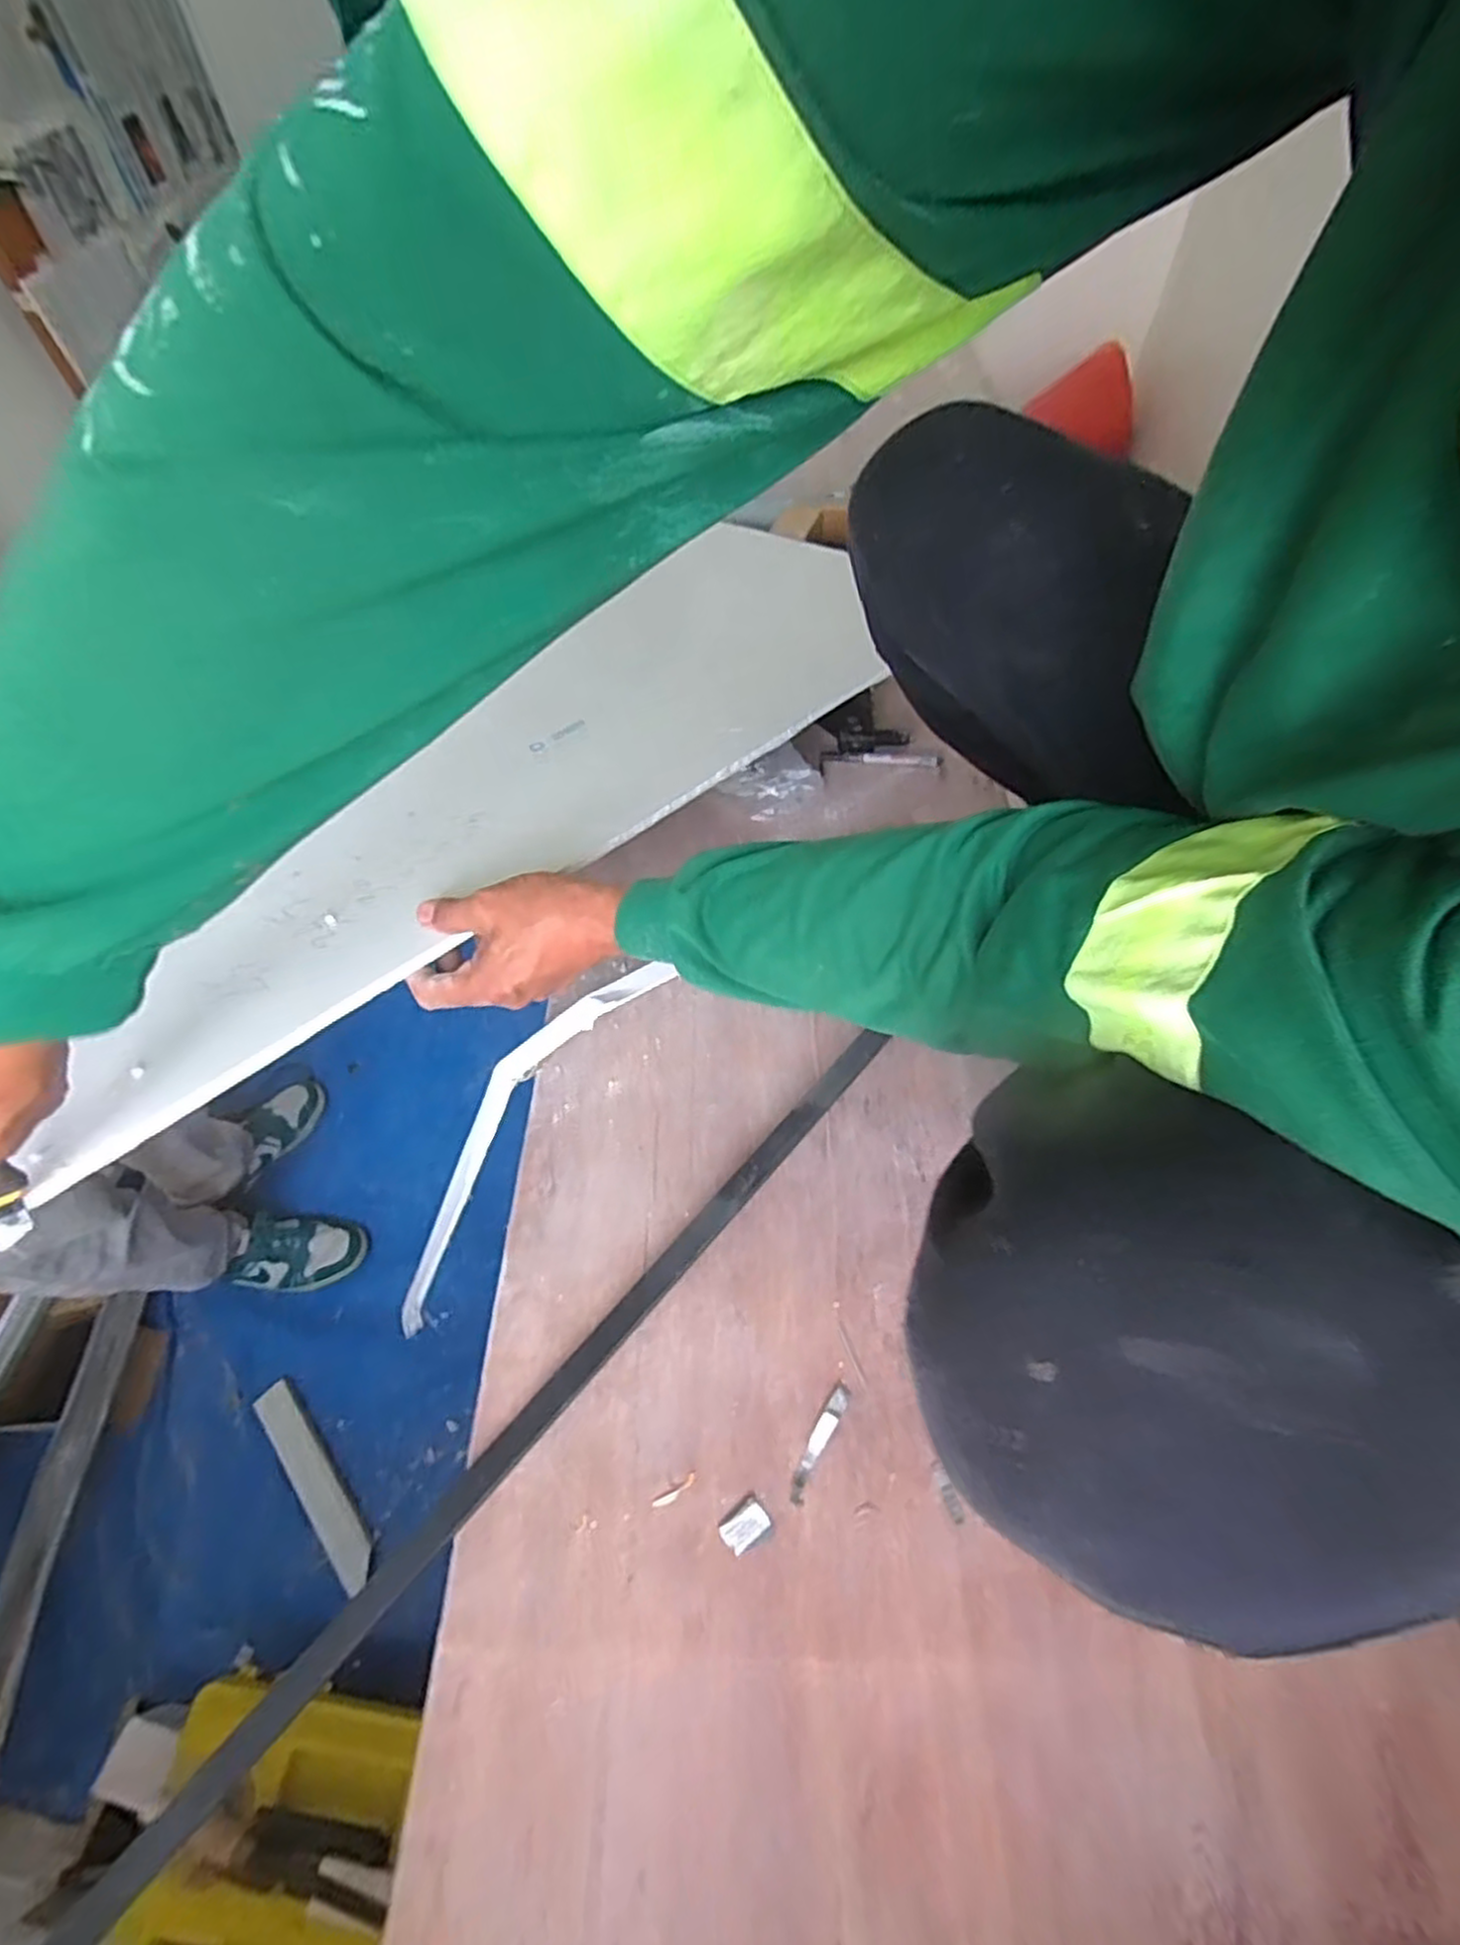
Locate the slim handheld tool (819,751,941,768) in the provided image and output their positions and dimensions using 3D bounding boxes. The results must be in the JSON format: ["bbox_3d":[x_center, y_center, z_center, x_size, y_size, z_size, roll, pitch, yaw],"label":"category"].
[{"bbox_3d":[0.169,-0.241,0.851,0.133,0.015,0.013,6,58,3],"label":"slim handheld tool"}]

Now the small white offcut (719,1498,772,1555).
[{"bbox_3d":[0.010,0.352,0.477,0.030,0.004,0.018,-31,61,-17],"label":"small white offcut"}]

